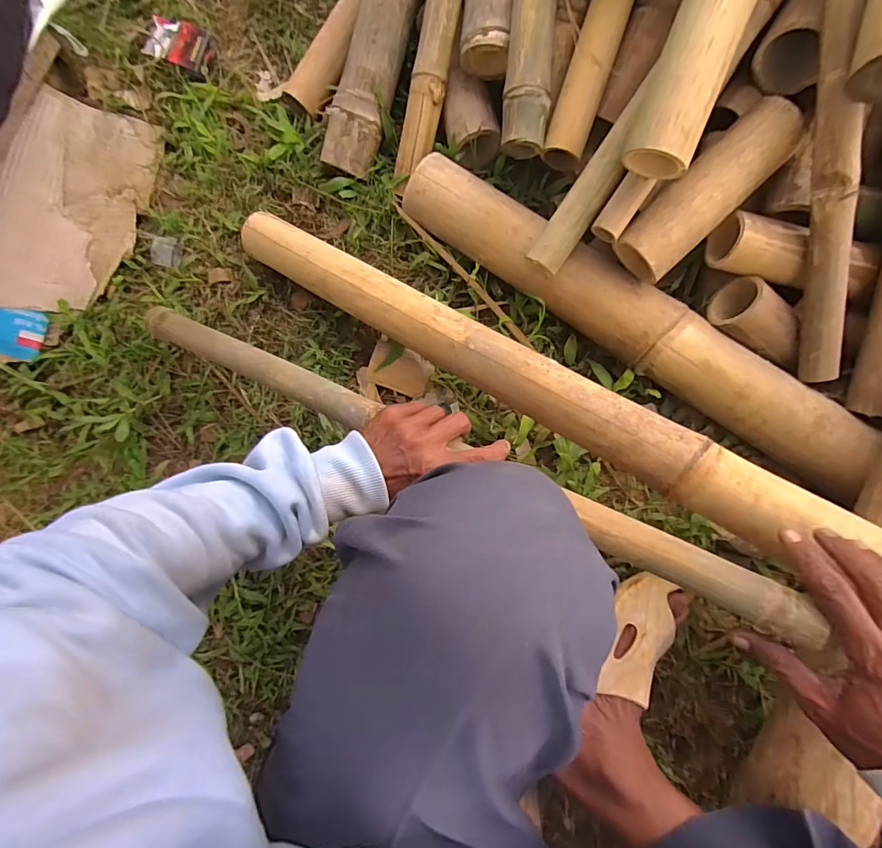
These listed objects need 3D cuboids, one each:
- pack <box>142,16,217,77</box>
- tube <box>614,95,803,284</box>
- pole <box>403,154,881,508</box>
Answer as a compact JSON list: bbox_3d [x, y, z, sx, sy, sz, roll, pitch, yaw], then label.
[{"bbox_3d":[-0.374,-0.542,0.663,0.107,0.023,0.061,27,86,9],"label":"pack"},{"bbox_3d":[0.275,-0.241,0.479,0.189,0.055,0.065,-45,80,15],"label":"tube"},{"bbox_3d":[0.215,-0.132,0.535,0.586,0.070,0.087,37,88,10],"label":"pole"}]

